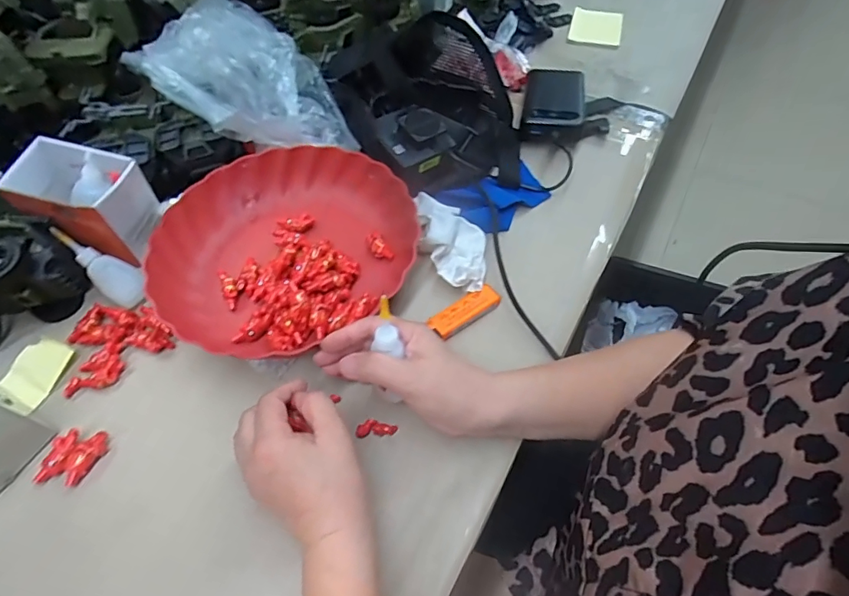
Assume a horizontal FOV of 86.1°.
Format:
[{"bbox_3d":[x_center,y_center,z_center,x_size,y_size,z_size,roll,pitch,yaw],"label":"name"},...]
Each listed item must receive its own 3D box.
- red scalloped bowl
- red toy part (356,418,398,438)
[{"bbox_3d":[-0.136,-0.048,0.447,0.217,0.059,0.236,-2,56,3],"label":"red scalloped bowl"},{"bbox_3d":[-0.038,0.103,0.361,0.032,0.004,0.013,-5,56,1],"label":"red toy part"}]

